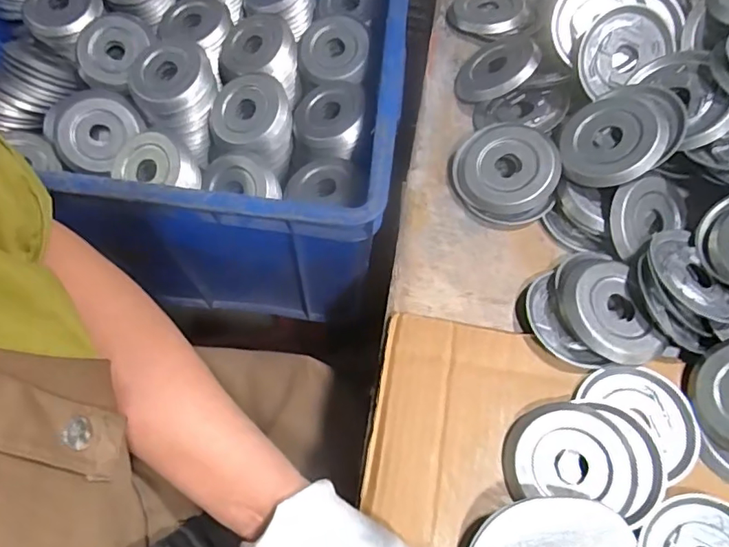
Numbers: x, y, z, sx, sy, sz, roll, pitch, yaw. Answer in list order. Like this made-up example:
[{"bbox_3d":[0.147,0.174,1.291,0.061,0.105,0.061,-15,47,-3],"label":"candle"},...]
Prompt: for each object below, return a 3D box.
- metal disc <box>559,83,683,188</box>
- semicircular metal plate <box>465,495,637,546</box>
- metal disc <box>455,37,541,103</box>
[{"bbox_3d":[0.213,-0.118,0.445,0.099,0.015,0.085,-27,57,17],"label":"metal disc"},{"bbox_3d":[0.116,0.173,0.343,0.115,0.006,0.058,-12,97,-4],"label":"semicircular metal plate"},{"bbox_3d":[0.131,-0.199,0.524,0.081,0.019,0.072,-42,40,7],"label":"metal disc"}]

